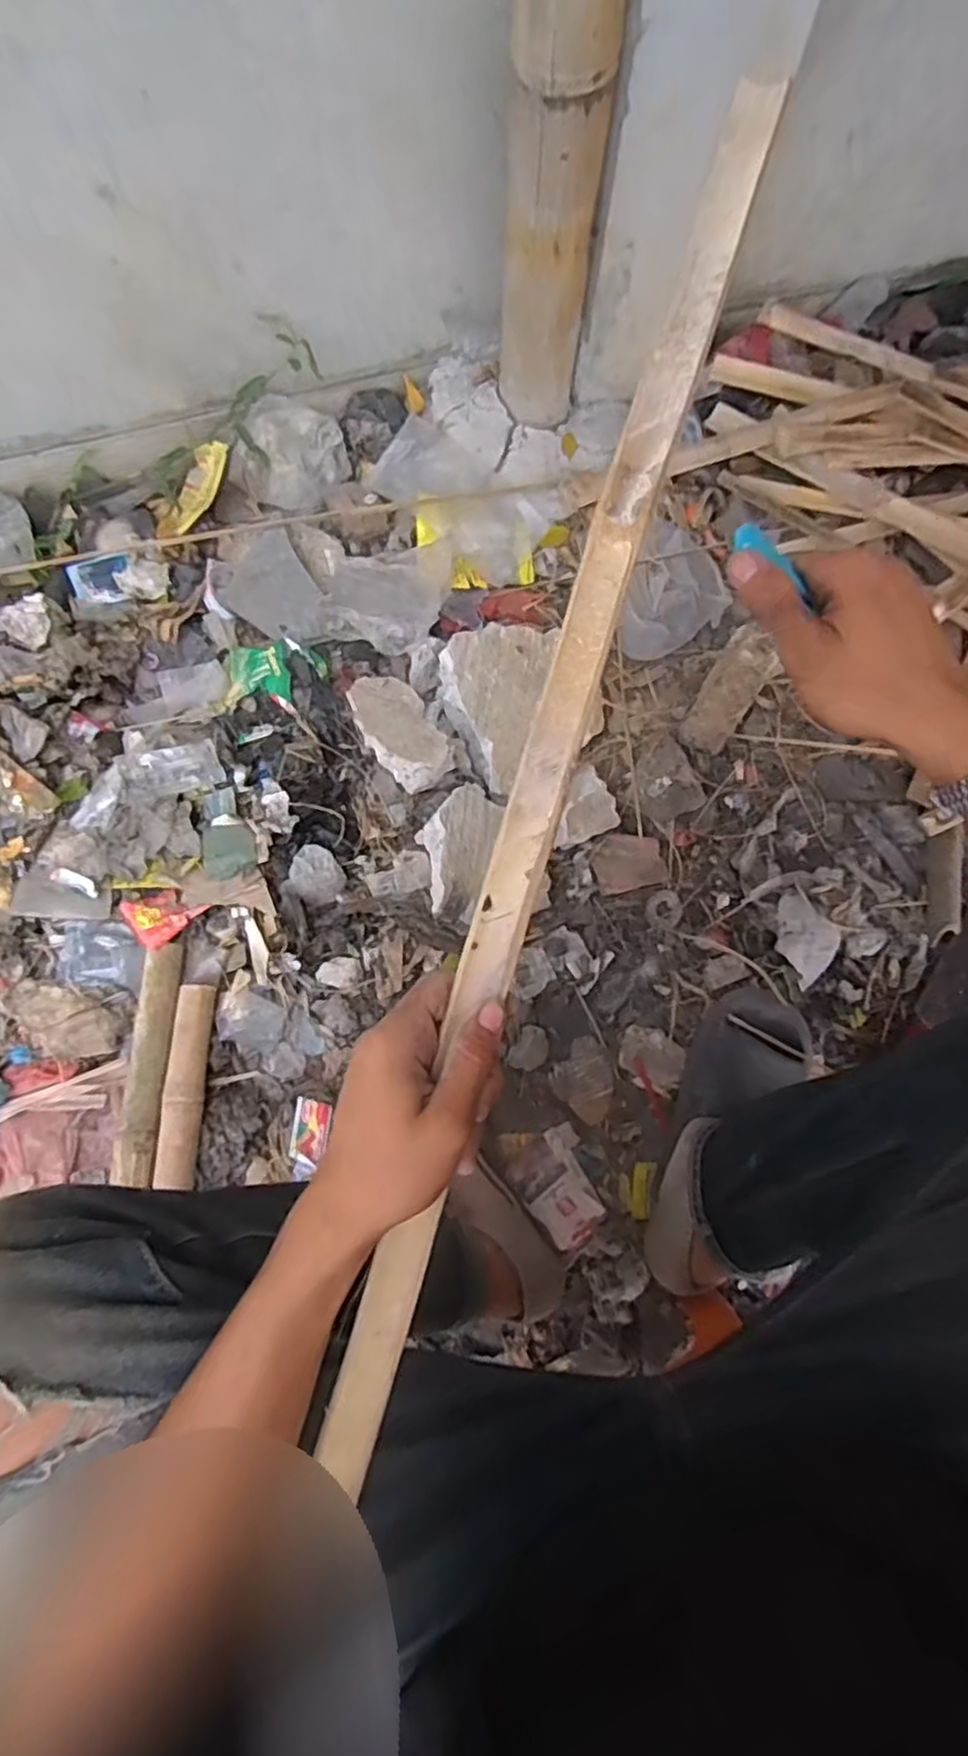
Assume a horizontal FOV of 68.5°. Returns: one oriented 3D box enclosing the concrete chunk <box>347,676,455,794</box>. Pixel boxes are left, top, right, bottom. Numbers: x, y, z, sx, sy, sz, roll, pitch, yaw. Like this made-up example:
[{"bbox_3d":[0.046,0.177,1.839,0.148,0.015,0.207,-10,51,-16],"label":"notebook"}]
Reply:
[{"bbox_3d":[-0.101,-0.179,0.844,0.085,0.054,0.161,-26,80,-6],"label":"concrete chunk"}]

